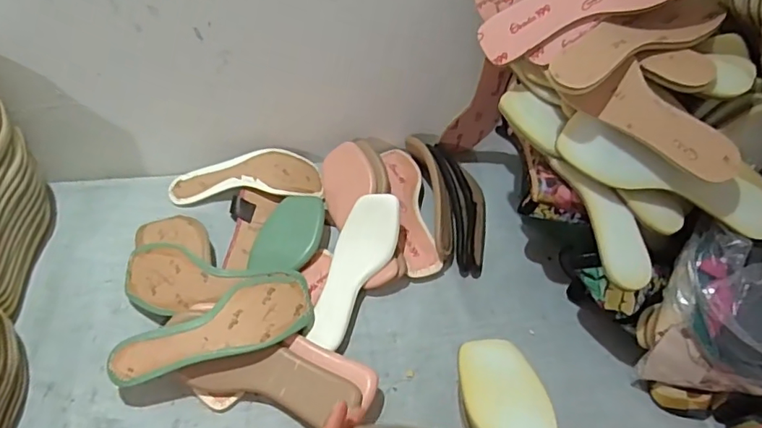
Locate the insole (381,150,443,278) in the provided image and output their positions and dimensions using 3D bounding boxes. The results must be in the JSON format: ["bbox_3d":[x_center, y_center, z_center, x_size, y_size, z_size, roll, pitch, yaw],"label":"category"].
[{"bbox_3d":[0.044,-0.009,0.795,0.058,0.025,0.228,-3,48,-10],"label":"insole"}]

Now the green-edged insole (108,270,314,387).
[{"bbox_3d":[-0.178,0.132,0.610,0.236,0.038,0.092,-26,55,-27],"label":"green-edged insole"}]

